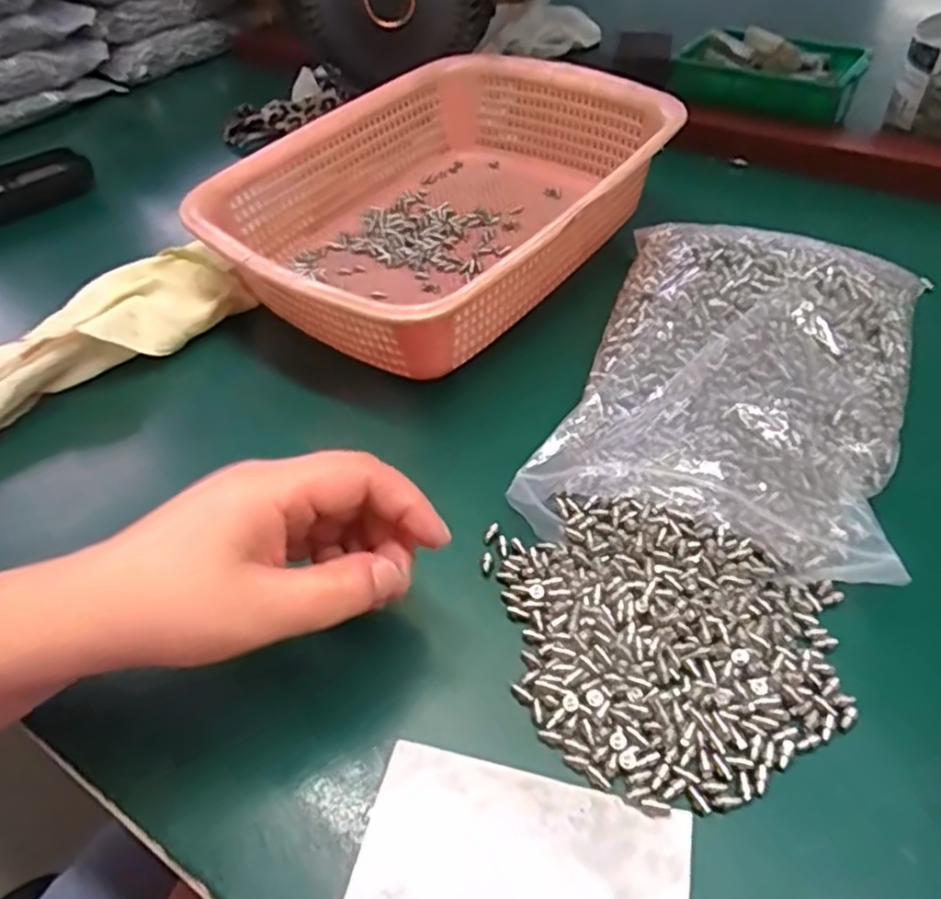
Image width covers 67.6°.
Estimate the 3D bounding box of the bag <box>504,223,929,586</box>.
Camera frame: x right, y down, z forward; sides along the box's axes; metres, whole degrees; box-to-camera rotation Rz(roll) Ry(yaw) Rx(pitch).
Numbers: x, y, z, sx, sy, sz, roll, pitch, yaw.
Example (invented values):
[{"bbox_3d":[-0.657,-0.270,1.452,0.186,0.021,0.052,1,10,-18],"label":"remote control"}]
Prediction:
[{"bbox_3d":[0.136,-0.037,0.357,0.155,0.053,0.223,16,50,17],"label":"bag"}]

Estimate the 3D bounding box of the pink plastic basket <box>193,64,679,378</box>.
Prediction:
[{"bbox_3d":[-0.017,-0.161,0.469,0.213,0.083,0.286,29,55,26],"label":"pink plastic basket"}]

